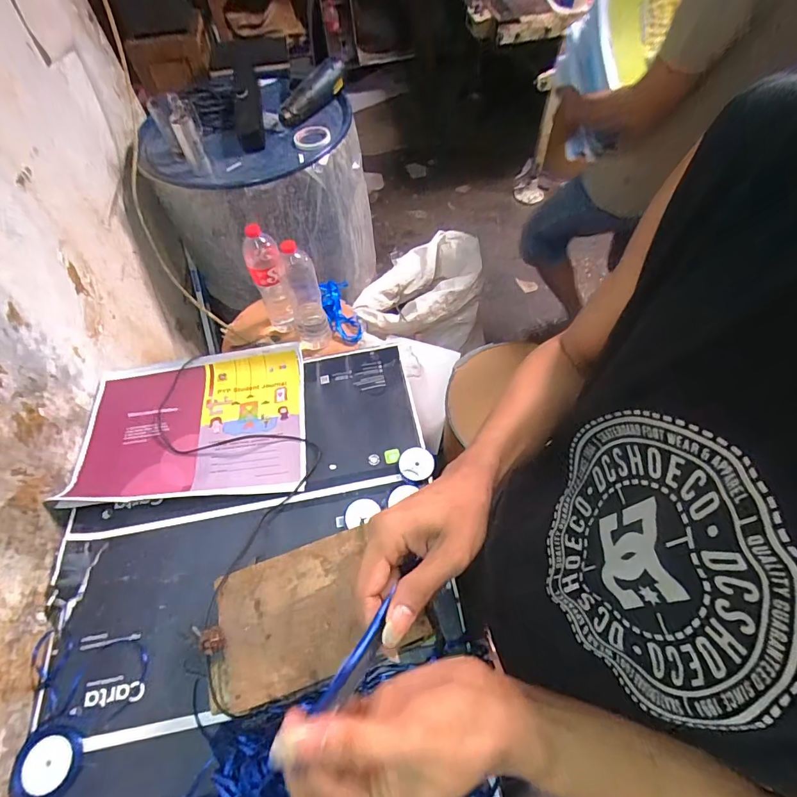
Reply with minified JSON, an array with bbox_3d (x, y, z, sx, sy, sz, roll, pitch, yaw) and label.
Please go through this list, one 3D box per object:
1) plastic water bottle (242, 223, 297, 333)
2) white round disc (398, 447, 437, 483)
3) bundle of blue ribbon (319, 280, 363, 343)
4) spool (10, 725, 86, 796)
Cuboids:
[{"bbox_3d":[-0.310,-0.276,1.075,0.085,0.301,0.099,-23,61,-10],"label":"plastic water bottle"},{"bbox_3d":[0.033,0.112,0.739,0.062,0.007,0.060,-1,59,2],"label":"white round disc"},{"bbox_3d":[-0.158,-0.244,1.187,0.089,0.097,0.170,-18,60,-8],"label":"bundle of blue ribbon"},{"bbox_3d":[-0.455,0.476,0.560,0.077,0.016,0.079,-1,59,2],"label":"spool"}]

